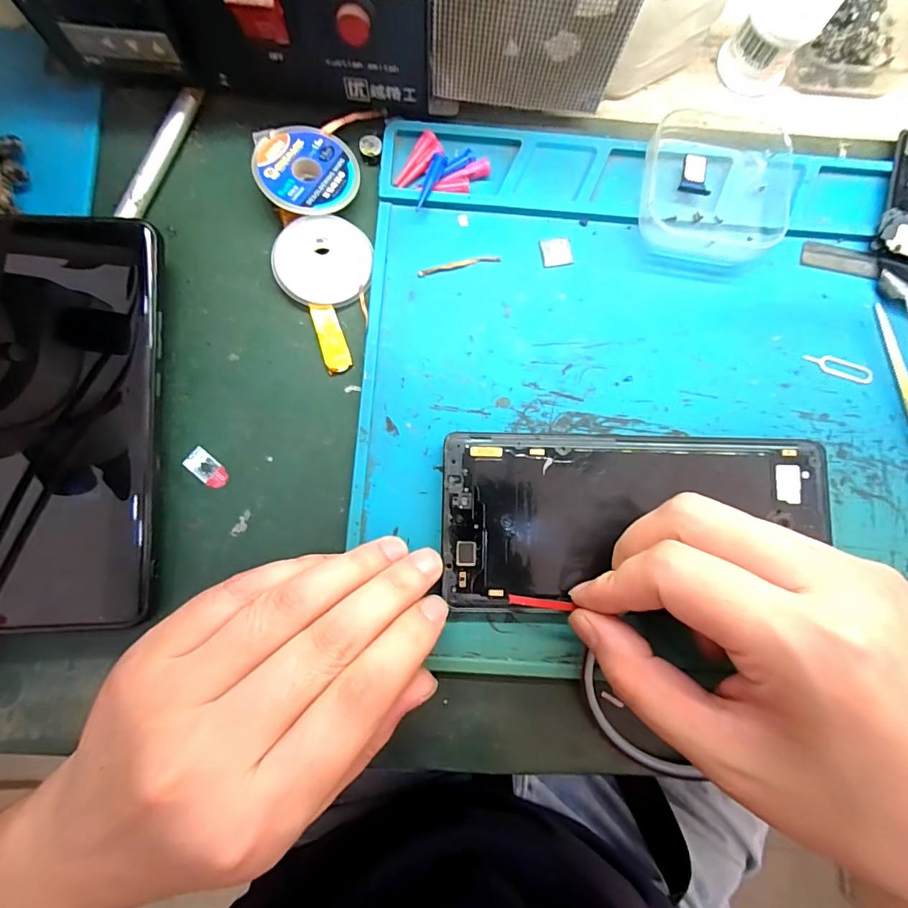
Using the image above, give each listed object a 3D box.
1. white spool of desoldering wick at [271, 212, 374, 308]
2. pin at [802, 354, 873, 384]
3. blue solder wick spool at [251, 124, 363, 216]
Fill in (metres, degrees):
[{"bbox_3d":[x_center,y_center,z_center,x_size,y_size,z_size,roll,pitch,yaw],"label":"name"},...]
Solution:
[{"bbox_3d":[-0.059,-0.088,0.201,0.043,0.008,0.039,-6,83,-3],"label":"white spool of desoldering wick"},{"bbox_3d":[0.179,-0.041,0.207,0.034,0.004,0.010,20,82,1],"label":"pin"},{"bbox_3d":[-0.066,-0.128,0.202,0.043,0.013,0.042,0,83,-2],"label":"blue solder wick spool"}]

